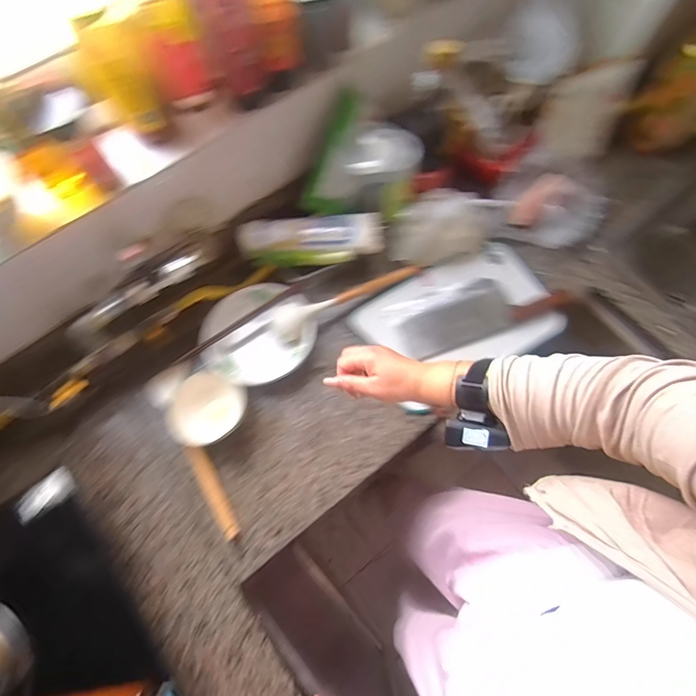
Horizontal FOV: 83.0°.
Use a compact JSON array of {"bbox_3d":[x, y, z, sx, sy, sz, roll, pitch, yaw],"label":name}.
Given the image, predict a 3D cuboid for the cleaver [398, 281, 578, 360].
[{"bbox_3d":[0.250,-0.069,0.720,0.306,0.029,0.098,-23,73,-7],"label":"cleaver"}]

